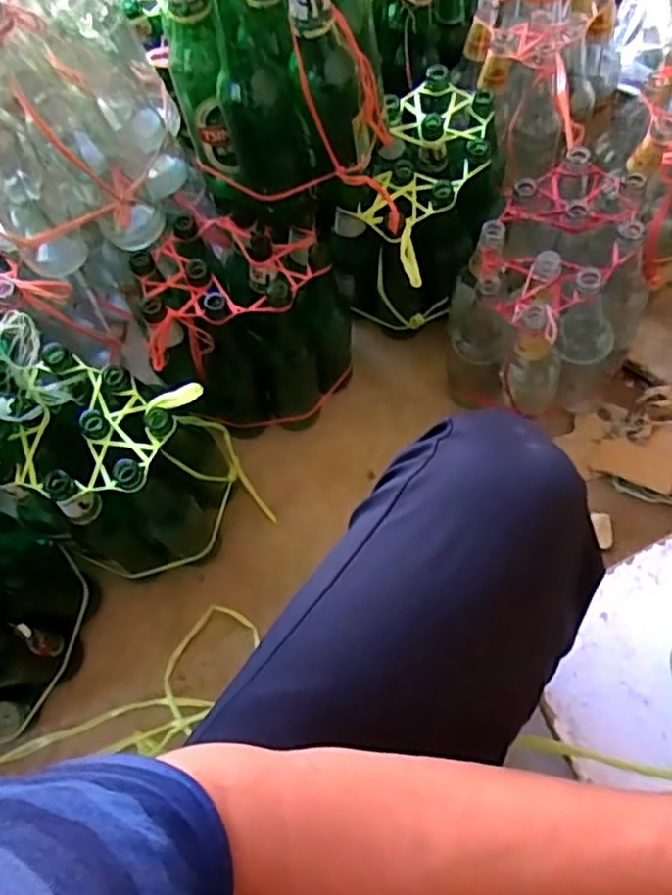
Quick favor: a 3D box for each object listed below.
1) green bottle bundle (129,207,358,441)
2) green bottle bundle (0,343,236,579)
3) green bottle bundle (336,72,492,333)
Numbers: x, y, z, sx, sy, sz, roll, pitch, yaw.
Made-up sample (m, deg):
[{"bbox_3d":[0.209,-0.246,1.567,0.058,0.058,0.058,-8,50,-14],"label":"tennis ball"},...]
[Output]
[{"bbox_3d":[-0.101,-0.161,0.850,0.228,0.241,0.185,-11,68,-1],"label":"green bottle bundle"},{"bbox_3d":[-0.232,0.020,0.762,0.184,0.228,0.204,19,71,10],"label":"green bottle bundle"},{"bbox_3d":[0.104,-0.283,0.876,0.159,0.244,0.242,29,73,13],"label":"green bottle bundle"}]

